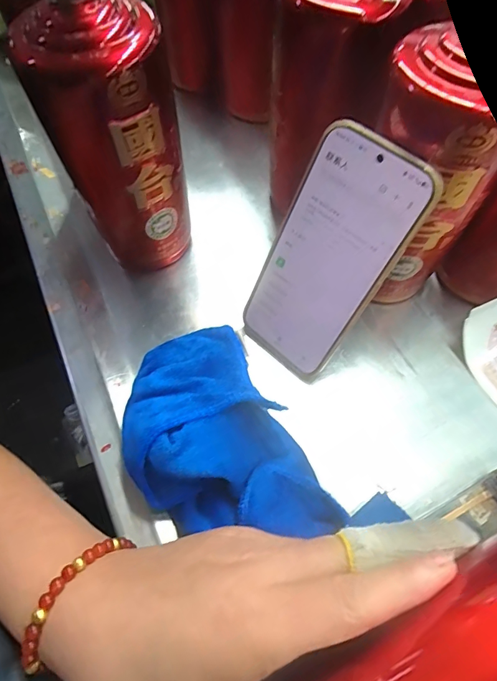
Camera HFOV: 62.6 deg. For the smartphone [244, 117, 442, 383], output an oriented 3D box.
[{"bbox_3d":[0.047,-0.047,0.263,0.073,0.161,0.005,39,41,17],"label":"smartphone"}]

